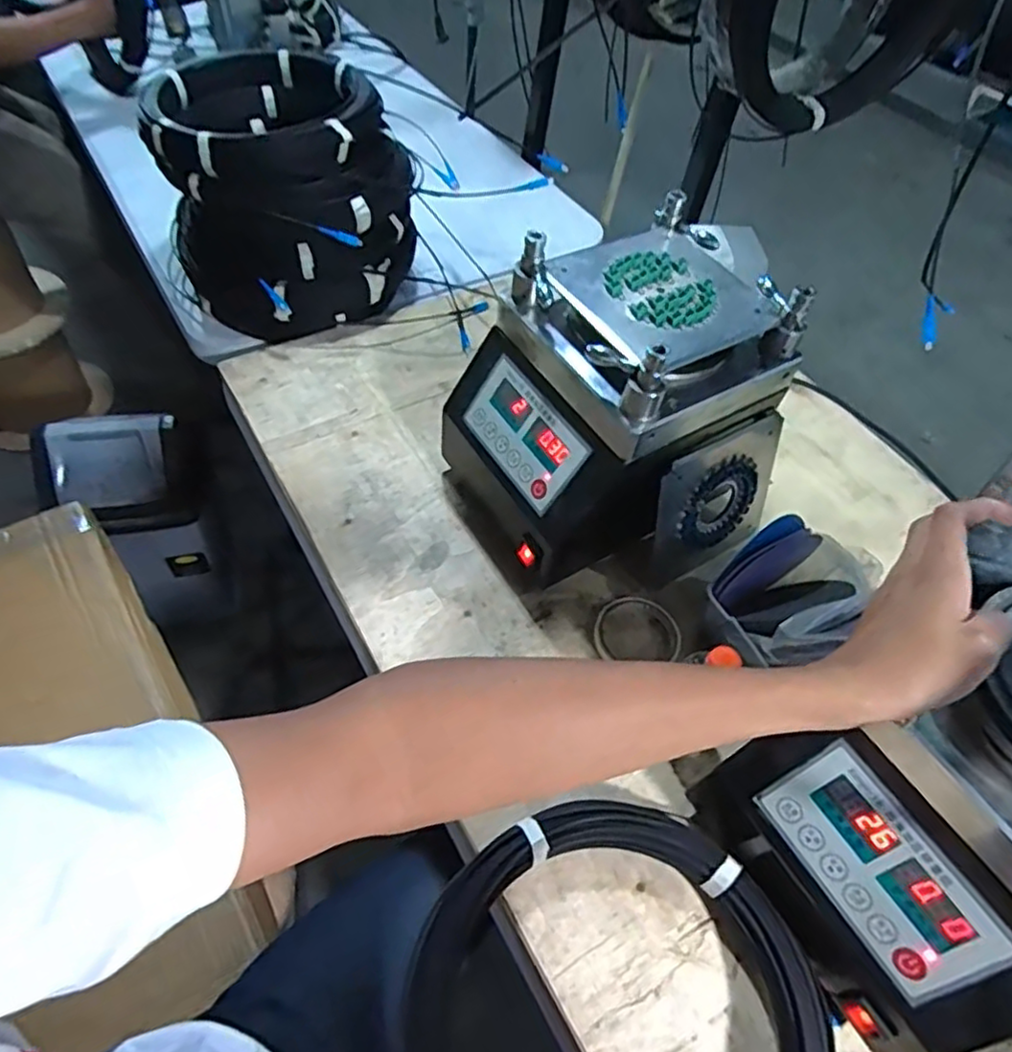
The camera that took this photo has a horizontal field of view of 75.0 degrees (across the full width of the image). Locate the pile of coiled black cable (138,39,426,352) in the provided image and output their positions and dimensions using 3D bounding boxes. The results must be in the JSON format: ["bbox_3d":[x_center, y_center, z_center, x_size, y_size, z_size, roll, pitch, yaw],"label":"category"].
[{"bbox_3d":[-0.311,-0.472,0.929,0.304,0.251,0.331,-21,59,-18],"label":"pile of coiled black cable"}]

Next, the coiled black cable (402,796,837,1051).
[{"bbox_3d":[0.079,0.366,0.486,0.298,0.059,0.289,2,55,-3],"label":"coiled black cable"}]

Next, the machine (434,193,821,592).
[{"bbox_3d":[0.121,-0.114,0.695,0.293,0.272,0.247,-22,59,-18],"label":"machine"}]

